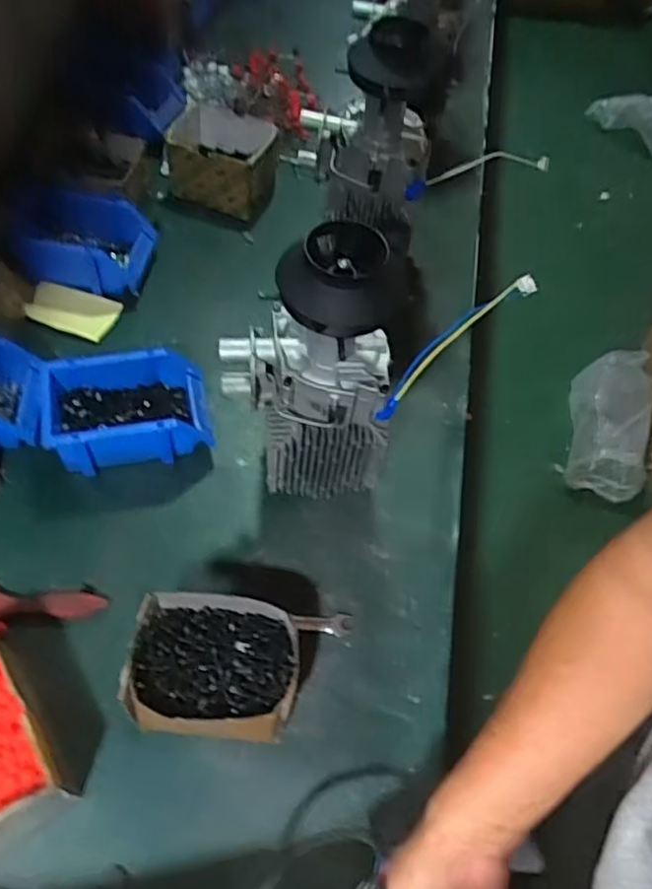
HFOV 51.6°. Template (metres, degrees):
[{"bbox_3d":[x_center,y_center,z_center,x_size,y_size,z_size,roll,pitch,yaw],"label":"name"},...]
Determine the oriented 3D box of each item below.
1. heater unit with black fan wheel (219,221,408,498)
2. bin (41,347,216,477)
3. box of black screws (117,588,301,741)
[{"bbox_3d":[-0.016,-0.065,0.653,0.161,0.288,0.105,-4,57,-8],"label":"heater unit with black fan wheel"},{"bbox_3d":[-0.231,-0.042,0.787,0.177,0.071,0.117,-8,58,-10],"label":"bin"},{"bbox_3d":[-0.101,0.207,0.629,0.144,0.088,0.111,5,57,-2],"label":"box of black screws"}]

